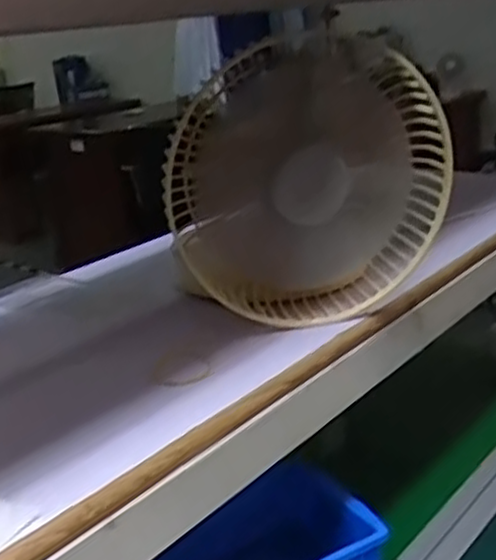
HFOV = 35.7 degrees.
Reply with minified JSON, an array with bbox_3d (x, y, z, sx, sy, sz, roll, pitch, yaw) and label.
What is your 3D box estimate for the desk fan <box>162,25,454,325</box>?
[{"bbox_3d":[0.039,-0.070,0.547,0.189,0.189,0.069,-8,19,-8],"label":"desk fan"}]

